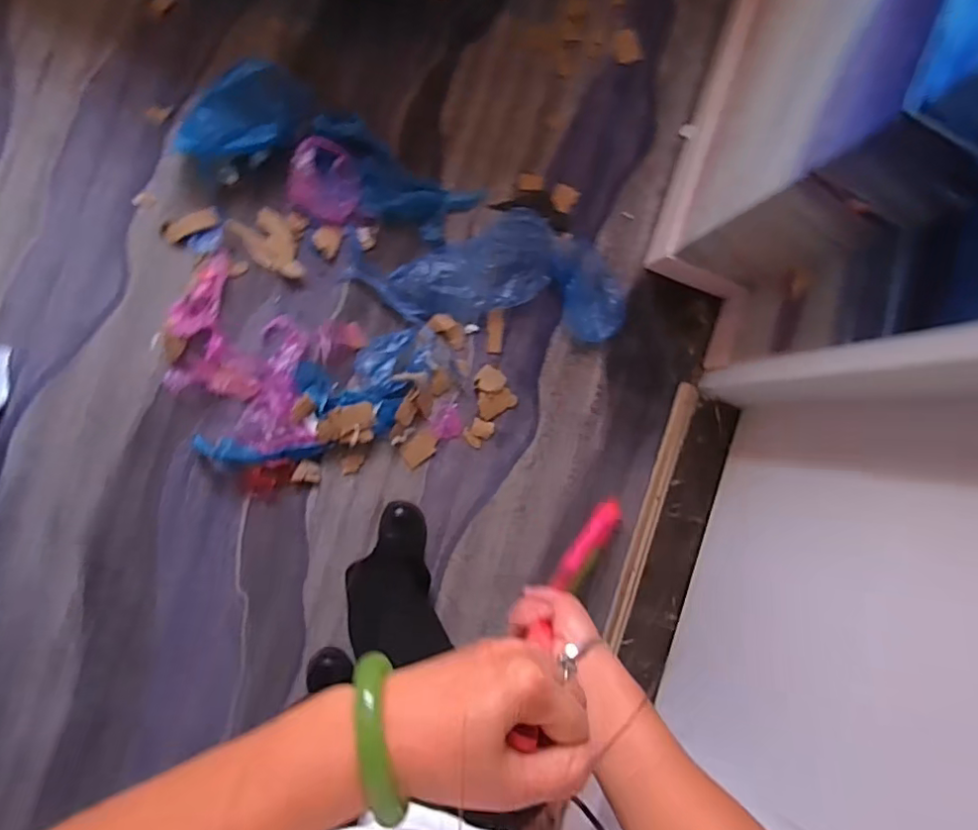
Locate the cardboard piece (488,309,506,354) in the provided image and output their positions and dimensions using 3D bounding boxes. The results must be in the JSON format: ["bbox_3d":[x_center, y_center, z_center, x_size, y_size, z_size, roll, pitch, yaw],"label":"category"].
[{"bbox_3d":[0.016,-0.185,1.271,0.038,0.009,0.096,2,90,-8],"label":"cardboard piece"}]

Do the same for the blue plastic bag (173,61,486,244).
[{"bbox_3d":[-0.304,-0.528,1.164,0.577,0.106,0.209,15,89,-8],"label":"blue plastic bag"}]

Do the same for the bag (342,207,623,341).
[{"bbox_3d":[0.007,-0.324,1.241,0.598,0.046,0.260,5,90,-8],"label":"bag"}]

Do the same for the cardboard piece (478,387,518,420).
[{"bbox_3d":[0.020,-0.025,1.265,0.084,0.008,0.061,-11,92,-8],"label":"cardboard piece"}]

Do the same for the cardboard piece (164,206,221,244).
[{"bbox_3d":[-0.603,-0.387,1.167,0.111,0.007,0.039,-29,94,-7],"label":"cardboard piece"}]

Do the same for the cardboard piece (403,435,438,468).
[{"bbox_3d":[-0.150,0.075,1.253,0.075,0.006,0.048,-40,96,-6],"label":"cardboard piece"}]

